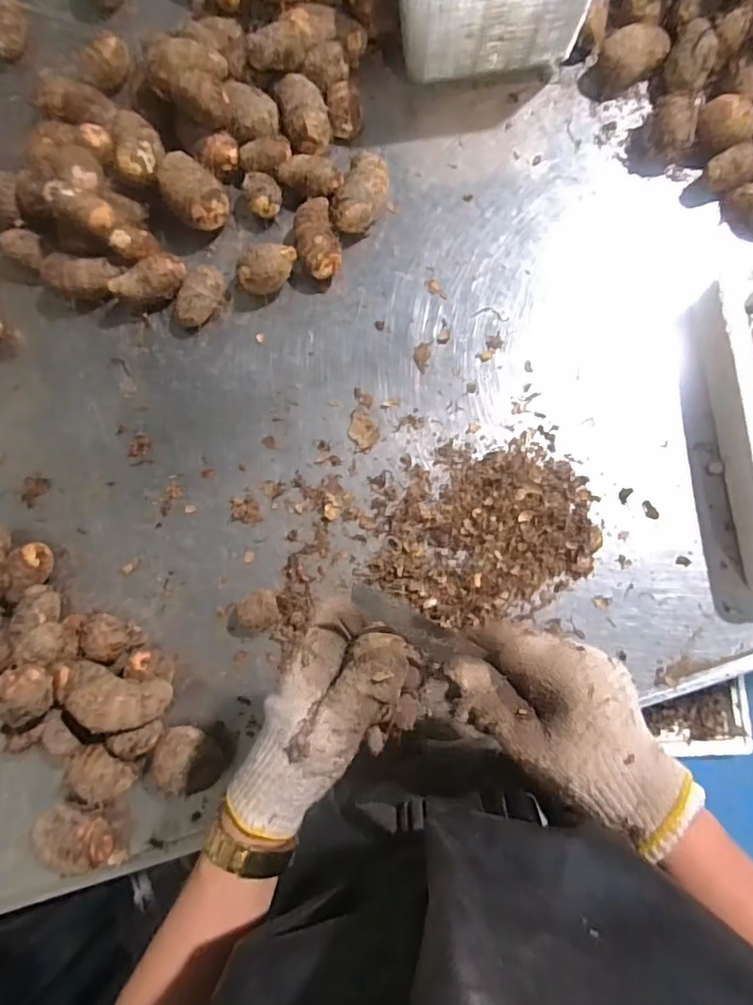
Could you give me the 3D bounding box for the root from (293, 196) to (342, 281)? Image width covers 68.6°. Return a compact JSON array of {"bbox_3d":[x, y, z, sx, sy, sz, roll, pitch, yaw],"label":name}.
[{"bbox_3d":[-0.060,-0.267,0.567,0.041,0.042,0.081,-15,83,1],"label":"root"}]

